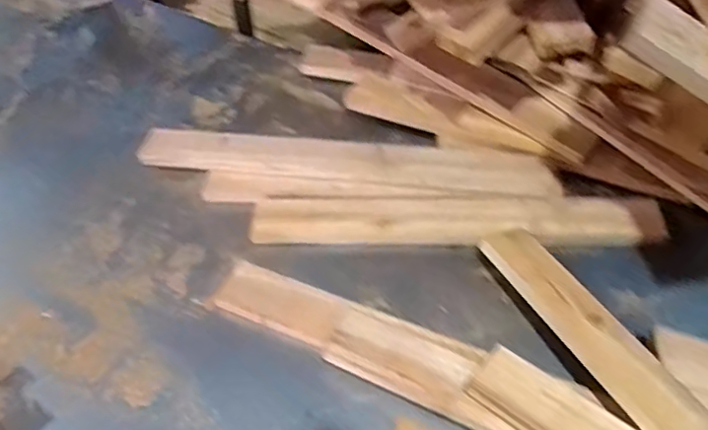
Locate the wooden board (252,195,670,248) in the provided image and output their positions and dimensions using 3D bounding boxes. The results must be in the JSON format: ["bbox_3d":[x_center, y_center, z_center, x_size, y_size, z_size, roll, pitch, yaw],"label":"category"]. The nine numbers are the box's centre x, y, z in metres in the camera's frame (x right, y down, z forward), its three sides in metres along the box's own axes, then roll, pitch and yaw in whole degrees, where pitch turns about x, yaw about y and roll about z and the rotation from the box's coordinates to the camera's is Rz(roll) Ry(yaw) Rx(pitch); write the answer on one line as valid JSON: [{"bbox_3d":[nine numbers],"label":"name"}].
[{"bbox_3d":[0.130,0.007,0.703,0.503,0.016,0.073,-1,52,1],"label":"wooden board"}]

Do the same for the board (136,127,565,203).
[{"bbox_3d":[-0.009,-0.072,0.758,0.546,0.019,0.085,5,58,2],"label":"board"}]

